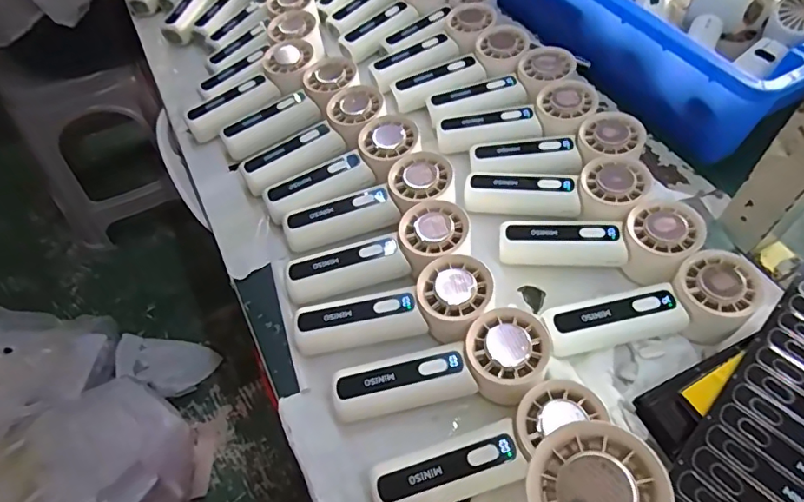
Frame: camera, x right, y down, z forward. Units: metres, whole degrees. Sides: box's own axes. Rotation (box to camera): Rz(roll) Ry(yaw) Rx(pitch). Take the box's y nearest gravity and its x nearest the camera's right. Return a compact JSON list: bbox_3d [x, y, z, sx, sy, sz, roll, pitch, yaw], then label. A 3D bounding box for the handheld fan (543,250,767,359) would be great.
[{"bbox_3d":[0.185,0.050,0.394,0.152,0.052,0.053,-14,55,-9],"label":"handheld fan"}]

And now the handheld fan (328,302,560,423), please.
[{"bbox_3d":[0.029,0.091,0.378,0.157,0.040,0.060,-18,56,5],"label":"handheld fan"}]

